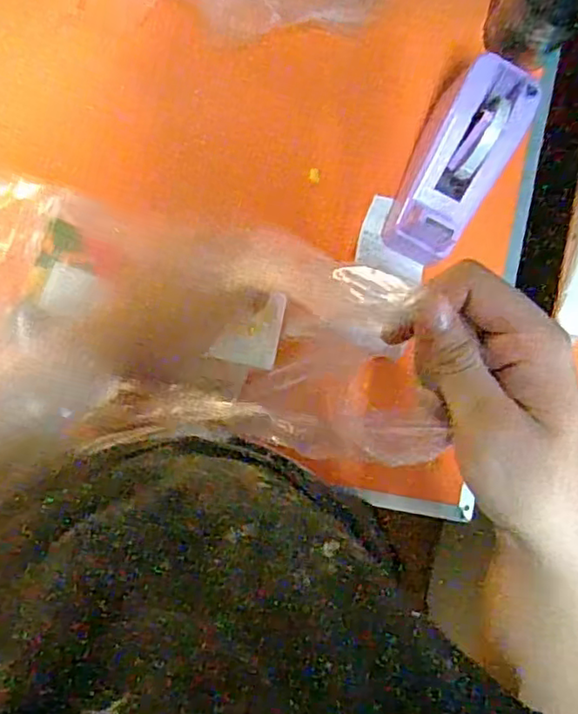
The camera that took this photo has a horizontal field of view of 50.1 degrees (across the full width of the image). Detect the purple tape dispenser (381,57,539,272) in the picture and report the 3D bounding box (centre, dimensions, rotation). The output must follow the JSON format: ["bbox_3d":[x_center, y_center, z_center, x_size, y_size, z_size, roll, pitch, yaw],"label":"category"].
[{"bbox_3d":[0.168,-0.194,0.621,0.084,0.082,0.205,25,103,-7],"label":"purple tape dispenser"}]

